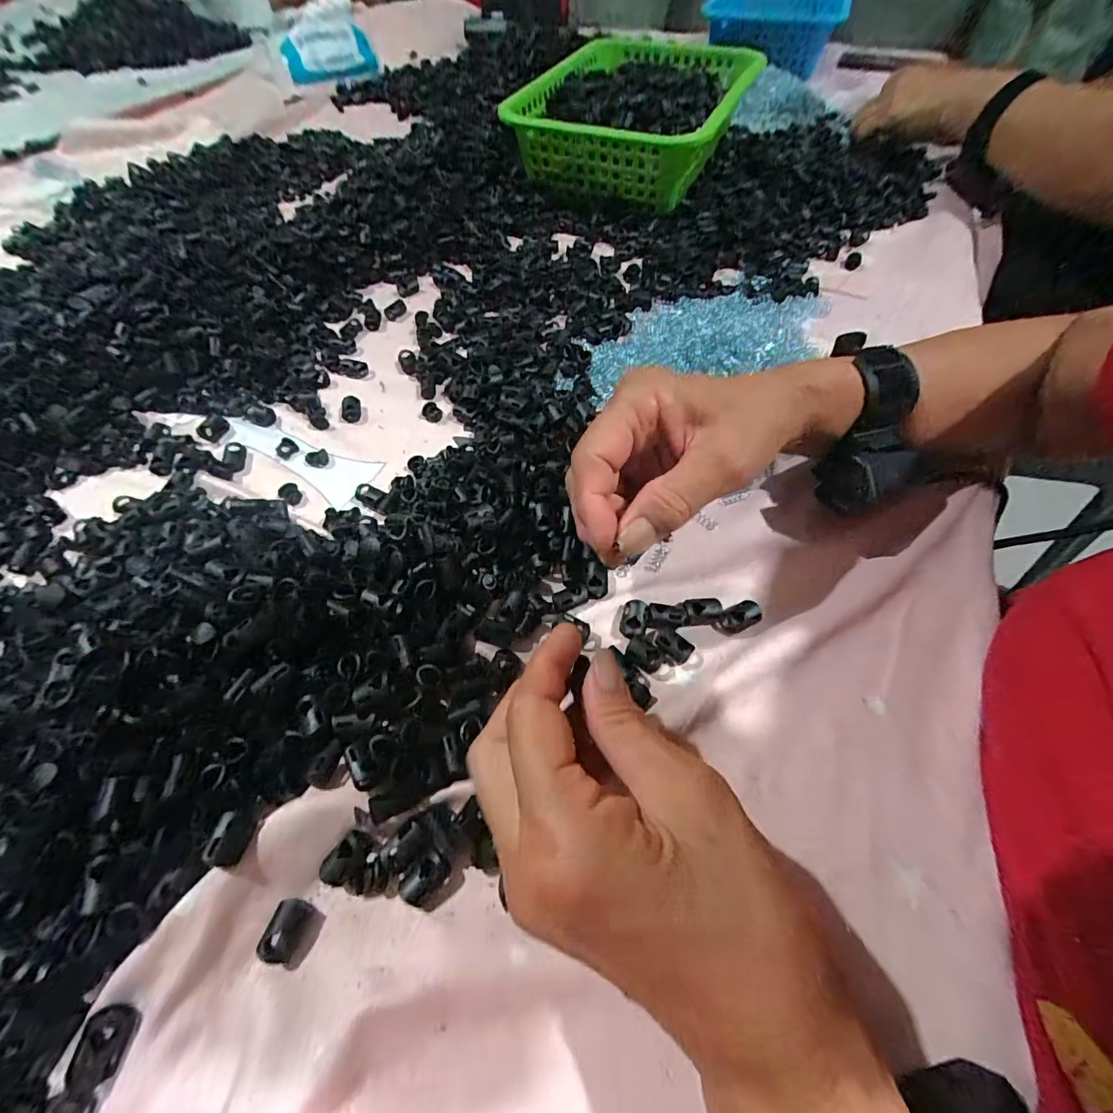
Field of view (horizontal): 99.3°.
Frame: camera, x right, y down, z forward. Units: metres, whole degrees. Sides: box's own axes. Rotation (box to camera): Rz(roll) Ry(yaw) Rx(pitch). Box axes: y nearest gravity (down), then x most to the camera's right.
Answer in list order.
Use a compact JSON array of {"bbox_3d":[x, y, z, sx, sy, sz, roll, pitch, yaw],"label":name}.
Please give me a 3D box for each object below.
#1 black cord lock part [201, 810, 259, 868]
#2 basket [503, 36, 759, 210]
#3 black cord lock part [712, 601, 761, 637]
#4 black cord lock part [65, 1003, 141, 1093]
[{"bbox_3d":[-0.133,0.115,0.194,0.012,0.008,0.019,7,58,4],"label":"black cord lock part"},{"bbox_3d":[0.096,-0.506,0.556,0.210,0.087,0.299,22,61,15],"label":"basket"},{"bbox_3d":[0.100,0.033,0.260,0.025,0.005,0.014,-25,61,-15],"label":"black cord lock part"},{"bbox_3d":[-0.159,0.172,0.165,0.014,0.009,0.021,12,58,7],"label":"black cord lock part"}]

